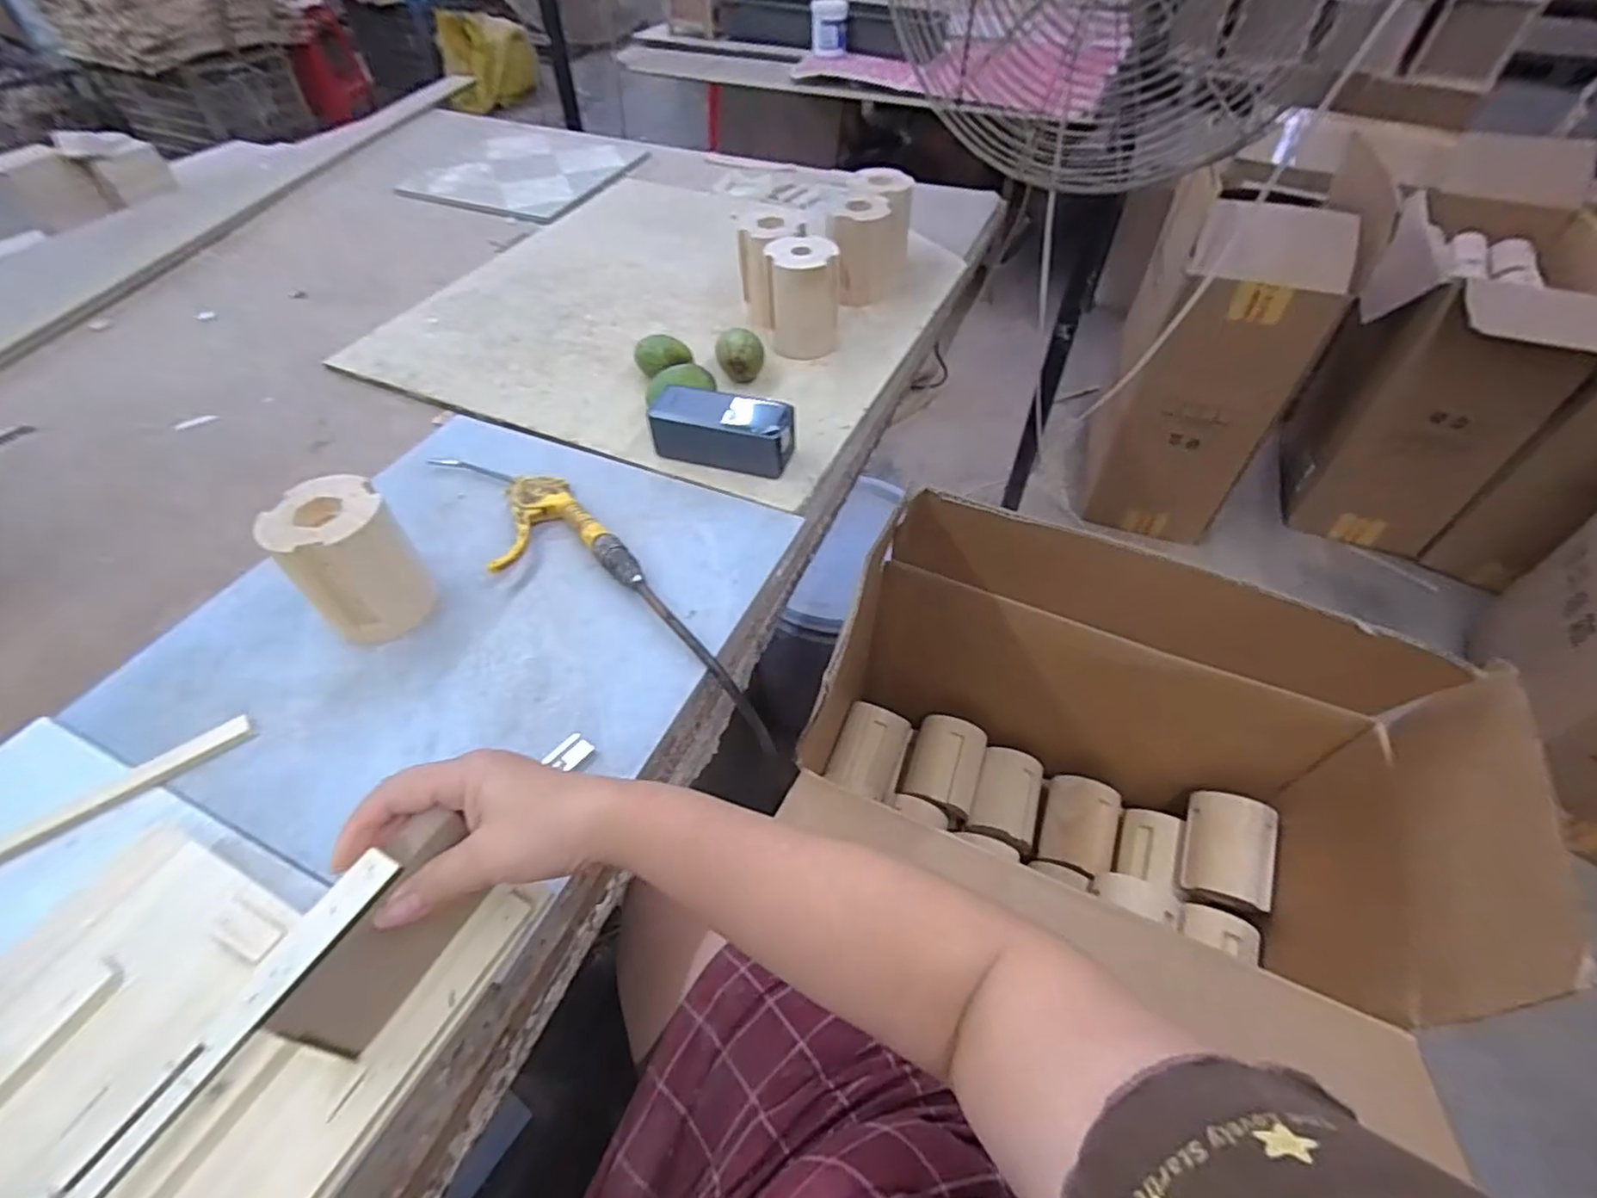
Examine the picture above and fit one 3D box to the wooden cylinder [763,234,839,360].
[{"bbox_3d":[0.006,-0.330,0.752,0.079,0.103,0.072,-4,51,-5],"label":"wooden cylinder"}]

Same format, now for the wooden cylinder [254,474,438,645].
[{"bbox_3d":[-0.325,-0.025,0.503,0.082,0.105,0.077,-31,58,-24],"label":"wooden cylinder"}]

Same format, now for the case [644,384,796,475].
[{"bbox_3d":[-0.070,-0.159,0.646,0.133,0.049,0.062,13,52,9],"label":"case"}]

